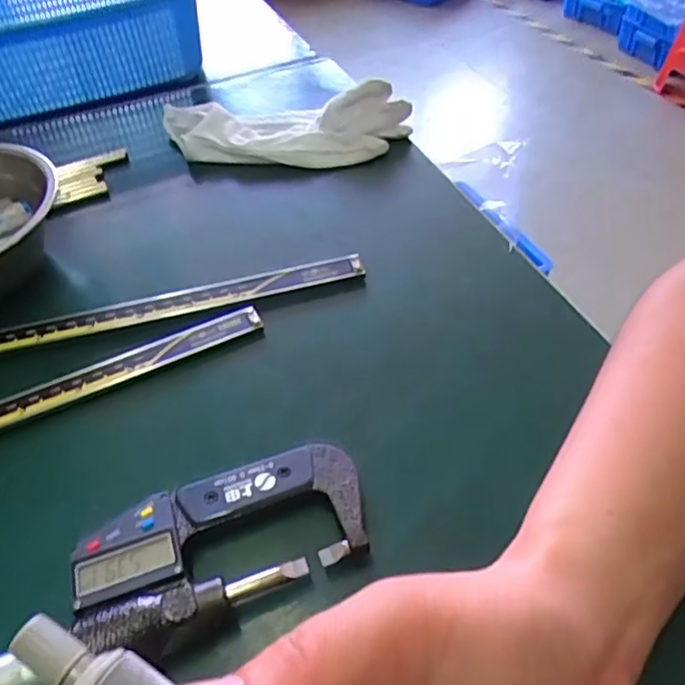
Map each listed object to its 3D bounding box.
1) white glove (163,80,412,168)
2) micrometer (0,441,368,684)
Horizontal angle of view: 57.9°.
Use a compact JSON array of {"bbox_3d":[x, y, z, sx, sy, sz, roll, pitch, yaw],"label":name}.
[{"bbox_3d":[-0.041,-0.154,0.440,0.175,0.040,0.071,-5,45,-1],"label":"white glove"},{"bbox_3d":[-0.075,0.091,0.223,0.181,0.021,0.056,-24,48,-19],"label":"micrometer"}]

